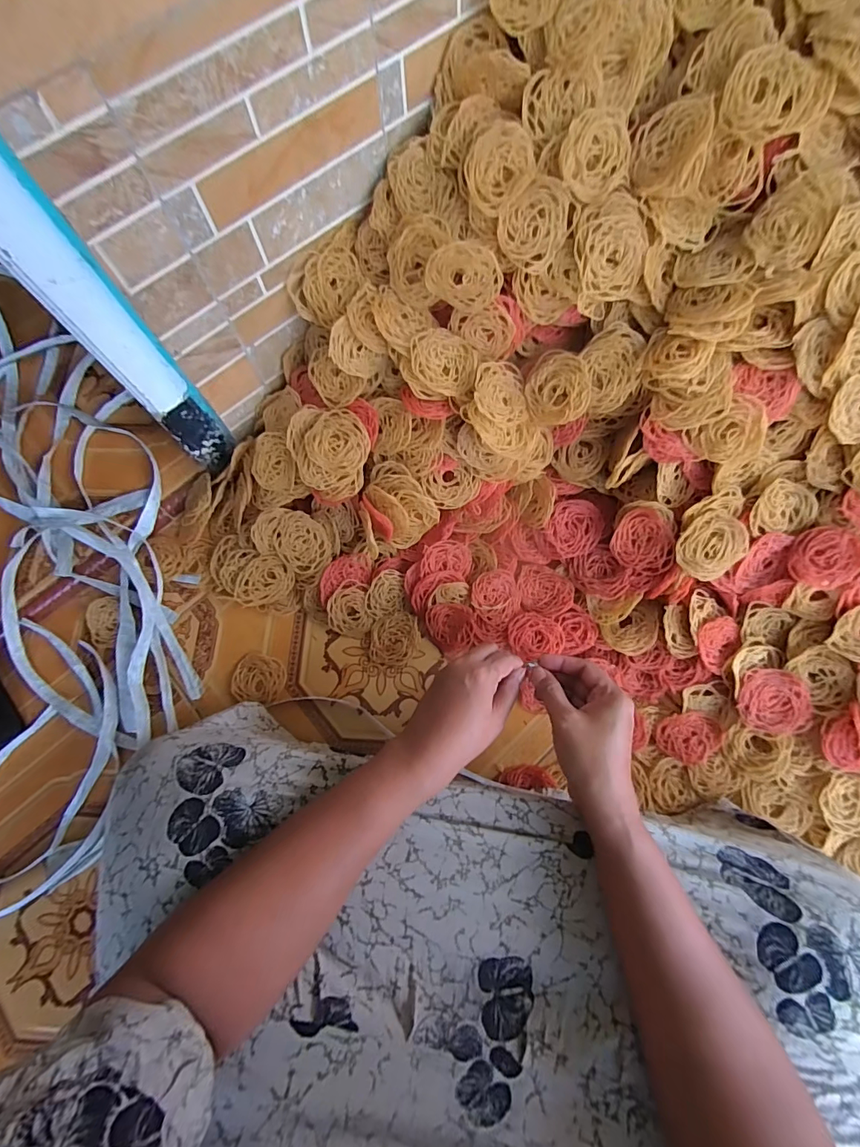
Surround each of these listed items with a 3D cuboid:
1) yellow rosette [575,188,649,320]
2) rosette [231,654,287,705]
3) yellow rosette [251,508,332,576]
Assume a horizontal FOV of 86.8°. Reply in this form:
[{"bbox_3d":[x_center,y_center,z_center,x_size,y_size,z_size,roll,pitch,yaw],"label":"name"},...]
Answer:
[{"bbox_3d":[0.154,-0.274,0.393,0.057,0.019,0.086,-10,107,3],"label":"yellow rosette"},{"bbox_3d":[-0.192,0.118,0.512,0.059,0.007,0.052,3,74,3],"label":"rosette"},{"bbox_3d":[-0.155,-0.040,0.522,0.090,0.018,0.064,26,106,-1],"label":"yellow rosette"}]

